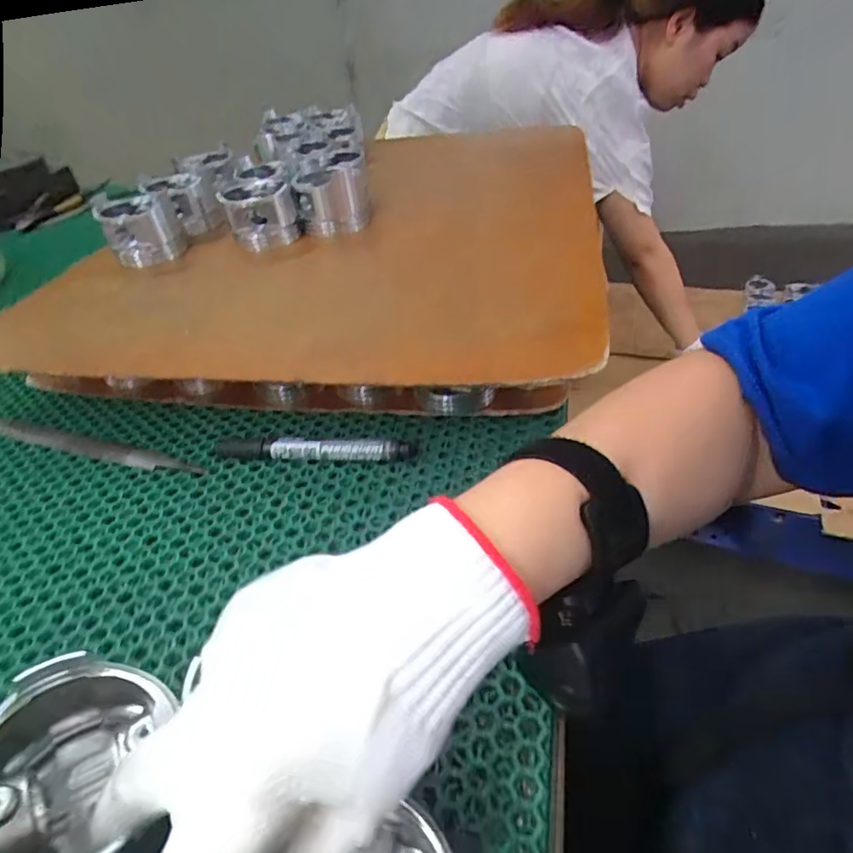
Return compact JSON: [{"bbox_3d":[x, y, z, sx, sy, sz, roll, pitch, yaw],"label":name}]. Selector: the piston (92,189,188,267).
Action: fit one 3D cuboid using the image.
[{"bbox_3d":[-0.285,-0.199,0.545,0.068,0.058,0.068,-24,43,-19],"label":"piston"}]

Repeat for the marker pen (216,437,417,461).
[{"bbox_3d":[-0.083,0.017,0.387,0.144,0.019,0.015,0,42,7],"label":"marker pen"}]

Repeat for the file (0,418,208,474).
[{"bbox_3d":[-0.272,0.014,0.432,0.228,0.004,0.021,10,44,18],"label":"file"}]

